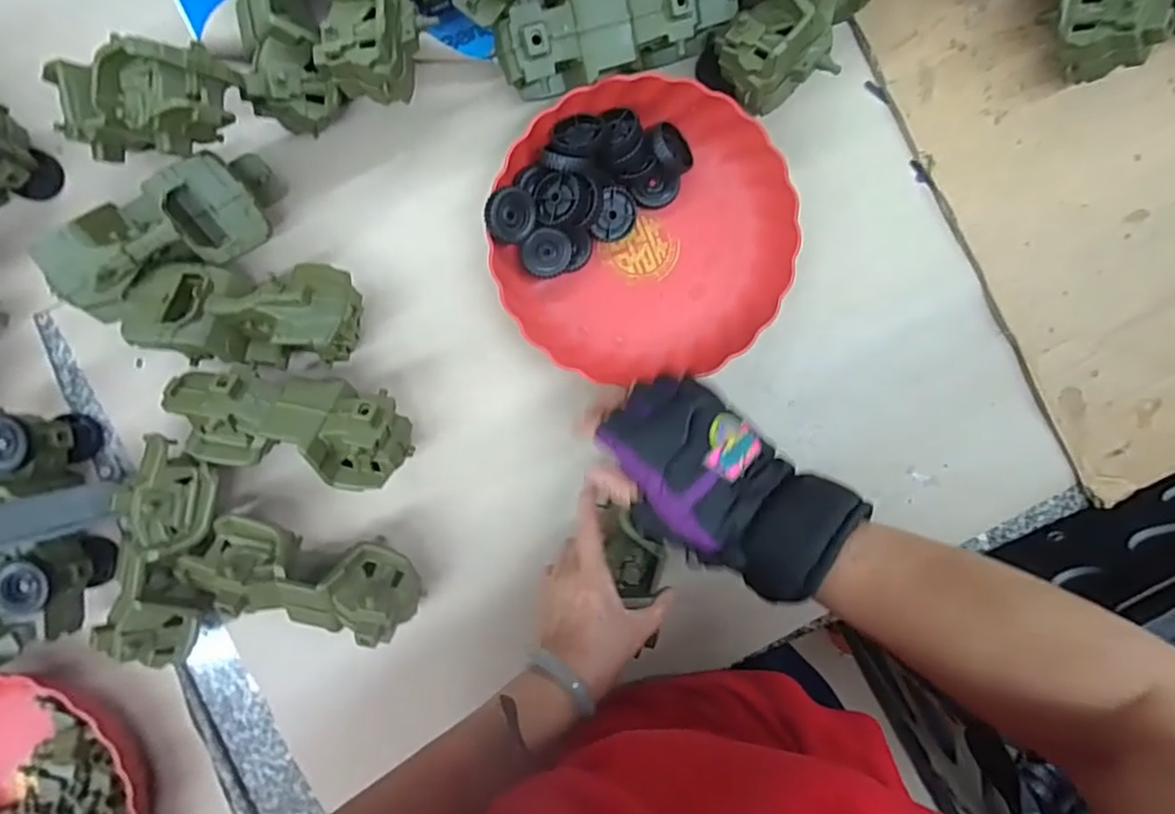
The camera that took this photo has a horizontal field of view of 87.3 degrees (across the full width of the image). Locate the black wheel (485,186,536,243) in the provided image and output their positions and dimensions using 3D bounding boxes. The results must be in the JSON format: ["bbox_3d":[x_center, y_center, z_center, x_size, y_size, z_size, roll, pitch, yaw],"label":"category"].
[{"bbox_3d":[-0.063,-0.155,0.492,0.040,0.016,0.043,44,76,-38],"label":"black wheel"}]

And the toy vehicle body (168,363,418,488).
[{"bbox_3d":[-0.241,0.016,0.508,0.187,0.075,0.079,10,93,0],"label":"toy vehicle body"}]

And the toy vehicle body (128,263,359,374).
[{"bbox_3d":[-0.273,-0.076,0.505,0.173,0.076,0.080,1,92,1],"label":"toy vehicle body"}]

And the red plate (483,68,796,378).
[{"bbox_3d":[0.047,-0.141,0.513,0.235,0.043,0.233,0,92,1],"label":"red plate"}]

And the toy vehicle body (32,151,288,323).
[{"bbox_3d":[-0.342,-0.140,0.503,0.183,0.077,0.082,-25,91,2],"label":"toy vehicle body"}]

